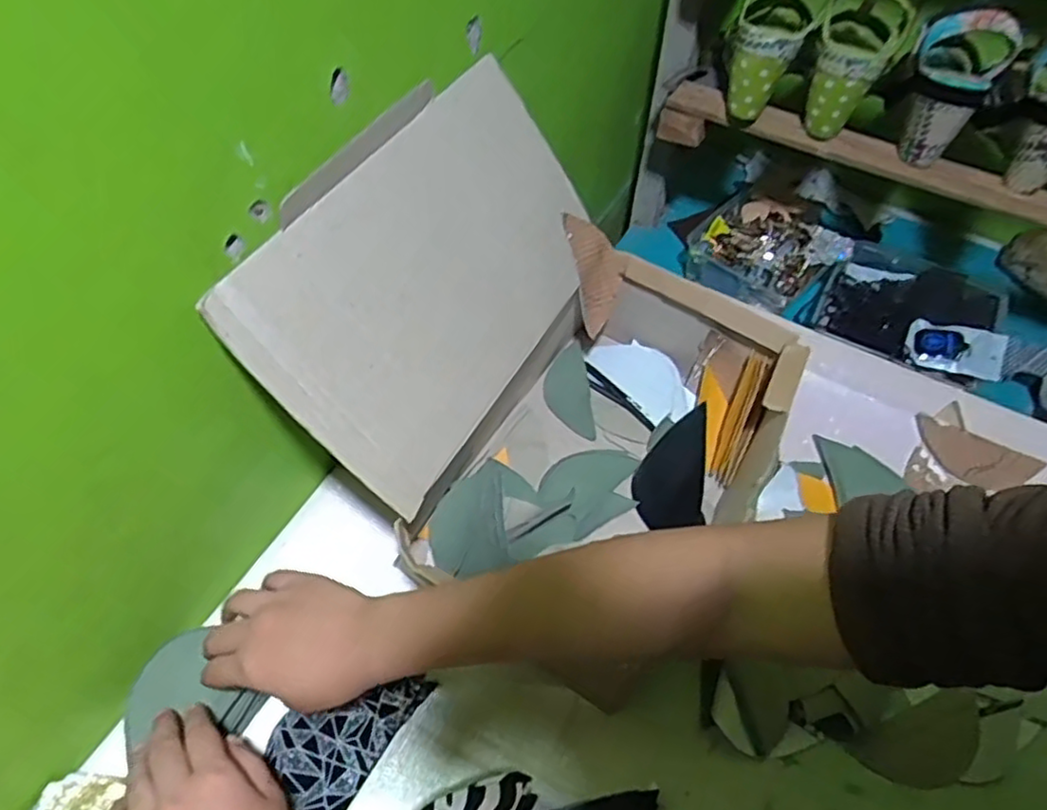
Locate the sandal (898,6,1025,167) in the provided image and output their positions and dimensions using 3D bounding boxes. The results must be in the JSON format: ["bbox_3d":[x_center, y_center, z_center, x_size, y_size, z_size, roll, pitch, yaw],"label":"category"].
[{"bbox_3d":[0.400,-0.305,0.644,0.075,0.144,0.062,31,58,18],"label":"sandal"}]

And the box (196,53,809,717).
[{"bbox_3d":[0.023,-0.024,0.517,0.315,0.249,0.328,27,57,16],"label":"box"}]

